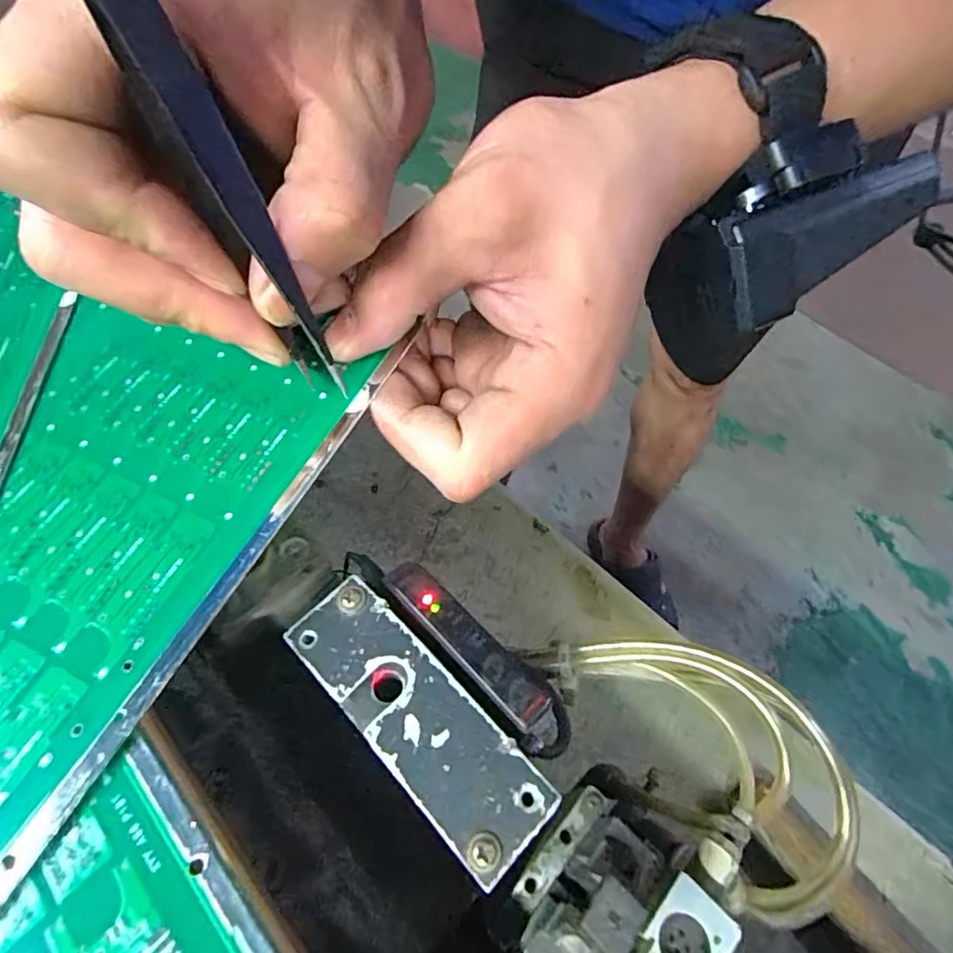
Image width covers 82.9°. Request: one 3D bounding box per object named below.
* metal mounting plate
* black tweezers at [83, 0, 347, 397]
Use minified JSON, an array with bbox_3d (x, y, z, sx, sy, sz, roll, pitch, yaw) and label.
[{"bbox_3d":[-0.017,0.061,0.139,0.025,0.006,0.078,-40,66,-22],"label":"metal mounting plate"},{"bbox_3d":[-0.057,-0.070,0.104,0.012,0.122,0.007,-41,43,-23],"label":"black tweezers"}]

